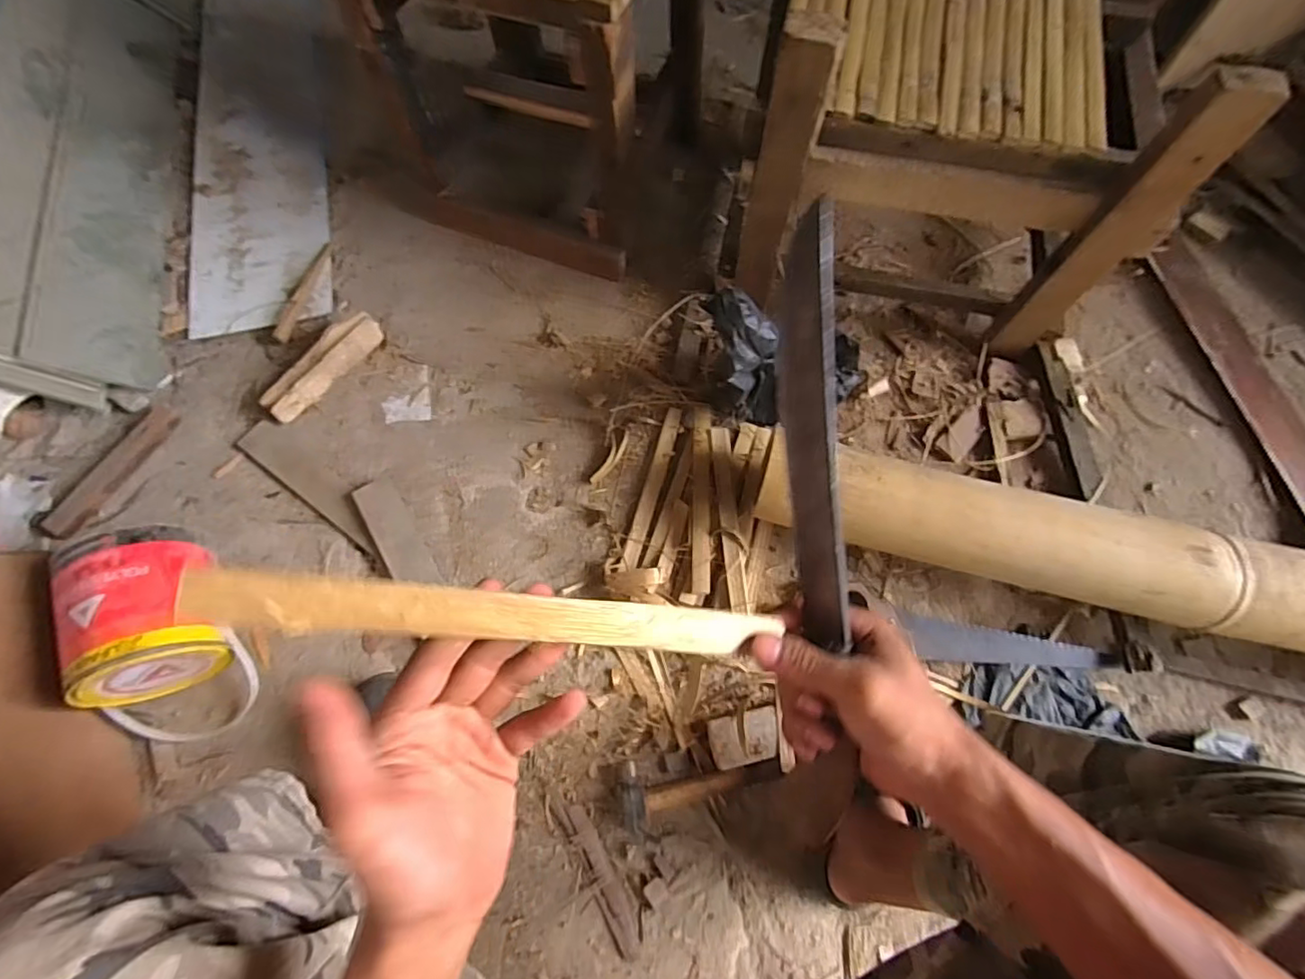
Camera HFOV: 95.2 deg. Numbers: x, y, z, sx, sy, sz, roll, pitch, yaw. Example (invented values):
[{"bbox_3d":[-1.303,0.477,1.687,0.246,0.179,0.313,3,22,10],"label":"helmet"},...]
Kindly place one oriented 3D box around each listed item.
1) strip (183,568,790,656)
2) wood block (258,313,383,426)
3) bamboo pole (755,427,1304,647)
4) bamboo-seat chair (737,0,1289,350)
[{"bbox_3d":[-0.054,0.060,0.276,0.262,0.007,0.021,11,69,-27],"label":"strip"},{"bbox_3d":[-0.488,-0.183,0.888,0.047,0.056,0.198,39,74,14],"label":"wood block"},{"bbox_3d":[0.608,0.103,0.710,0.970,0.108,0.132,15,69,6],"label":"bamboo pole"},{"bbox_3d":[0.375,-0.459,0.763,0.459,0.348,0.336,11,68,4],"label":"bamboo-seat chair"}]

